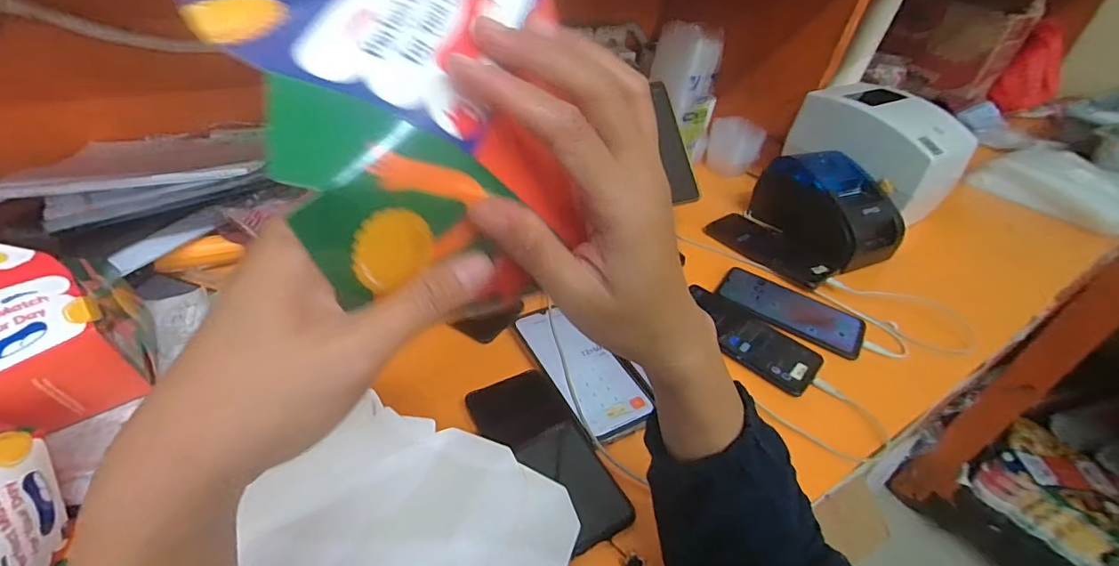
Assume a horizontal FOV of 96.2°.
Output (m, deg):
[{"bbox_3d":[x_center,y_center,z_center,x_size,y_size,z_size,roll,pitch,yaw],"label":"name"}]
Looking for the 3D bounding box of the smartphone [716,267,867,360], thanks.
[{"bbox_3d":[0.280,0.031,0.612,0.168,0.013,0.084,31,45,26],"label":"smartphone"}]

